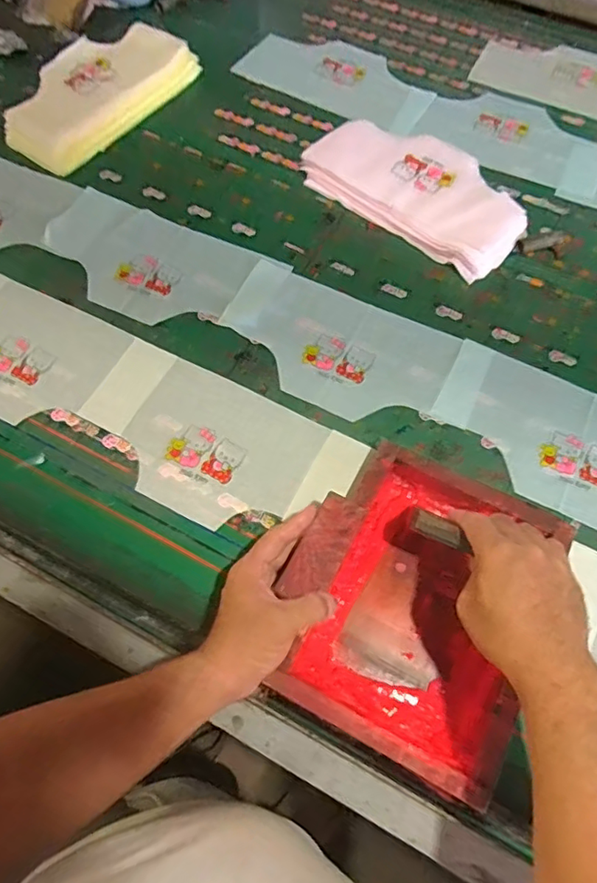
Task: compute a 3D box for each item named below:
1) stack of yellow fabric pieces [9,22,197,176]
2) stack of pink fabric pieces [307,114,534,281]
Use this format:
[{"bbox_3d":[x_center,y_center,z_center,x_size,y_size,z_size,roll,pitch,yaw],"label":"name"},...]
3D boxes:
[{"bbox_3d":[-0.317,-0.548,0.835,0.172,0.039,0.317,33,67,14],"label":"stack of yellow fabric pieces"},{"bbox_3d":[0.170,-0.362,0.767,0.318,0.033,0.166,39,69,16],"label":"stack of pink fabric pieces"}]

